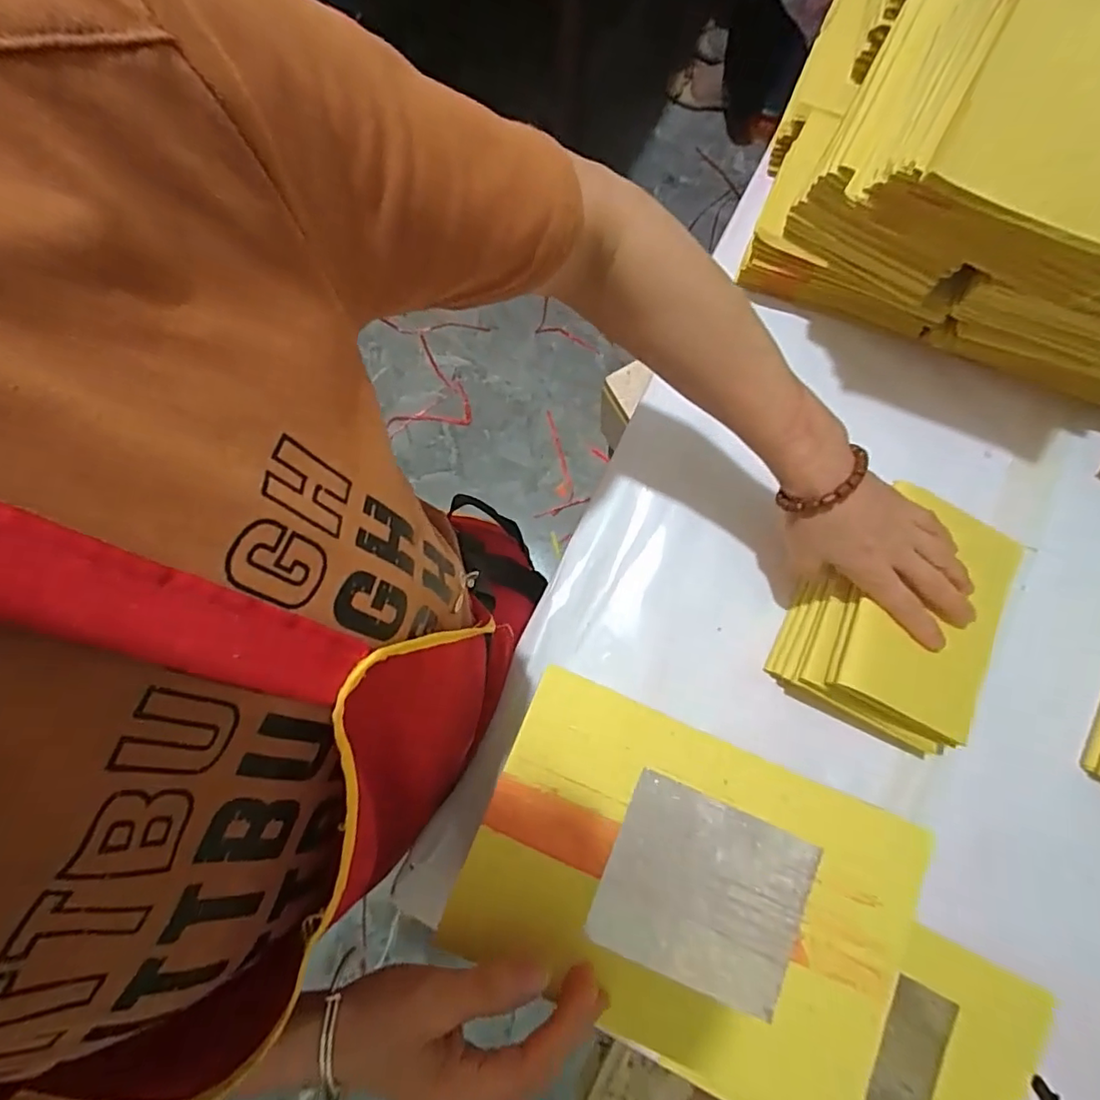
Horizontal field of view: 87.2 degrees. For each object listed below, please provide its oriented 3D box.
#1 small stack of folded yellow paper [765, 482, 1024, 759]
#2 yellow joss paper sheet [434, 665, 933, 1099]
[{"bbox_3d":[0.254,0.050,0.422,0.126,0.072,0.163,22,81,5],"label":"small stack of folded yellow paper"},{"bbox_3d":[0.072,0.180,0.308,0.221,0.015,0.154,23,81,5],"label":"yellow joss paper sheet"}]

